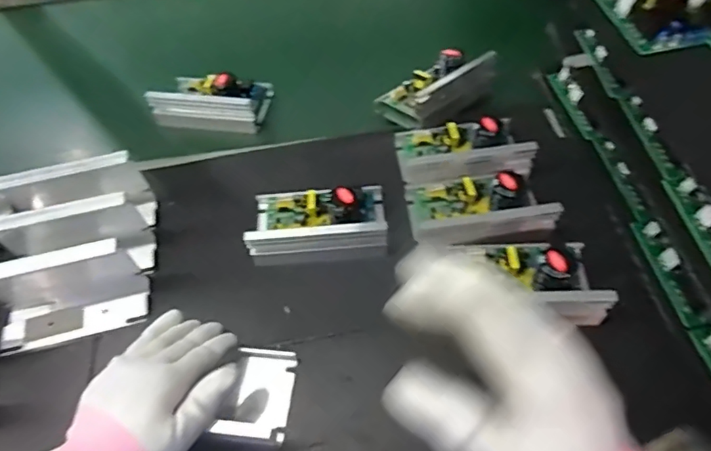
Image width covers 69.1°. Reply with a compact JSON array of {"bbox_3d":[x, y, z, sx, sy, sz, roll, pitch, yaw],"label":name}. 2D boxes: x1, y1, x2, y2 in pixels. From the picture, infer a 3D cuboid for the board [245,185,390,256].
[{"bbox_3d":[-0.037,-0.009,0.506,0.130,0.057,0.077,-5,55,1],"label":"board"}]

